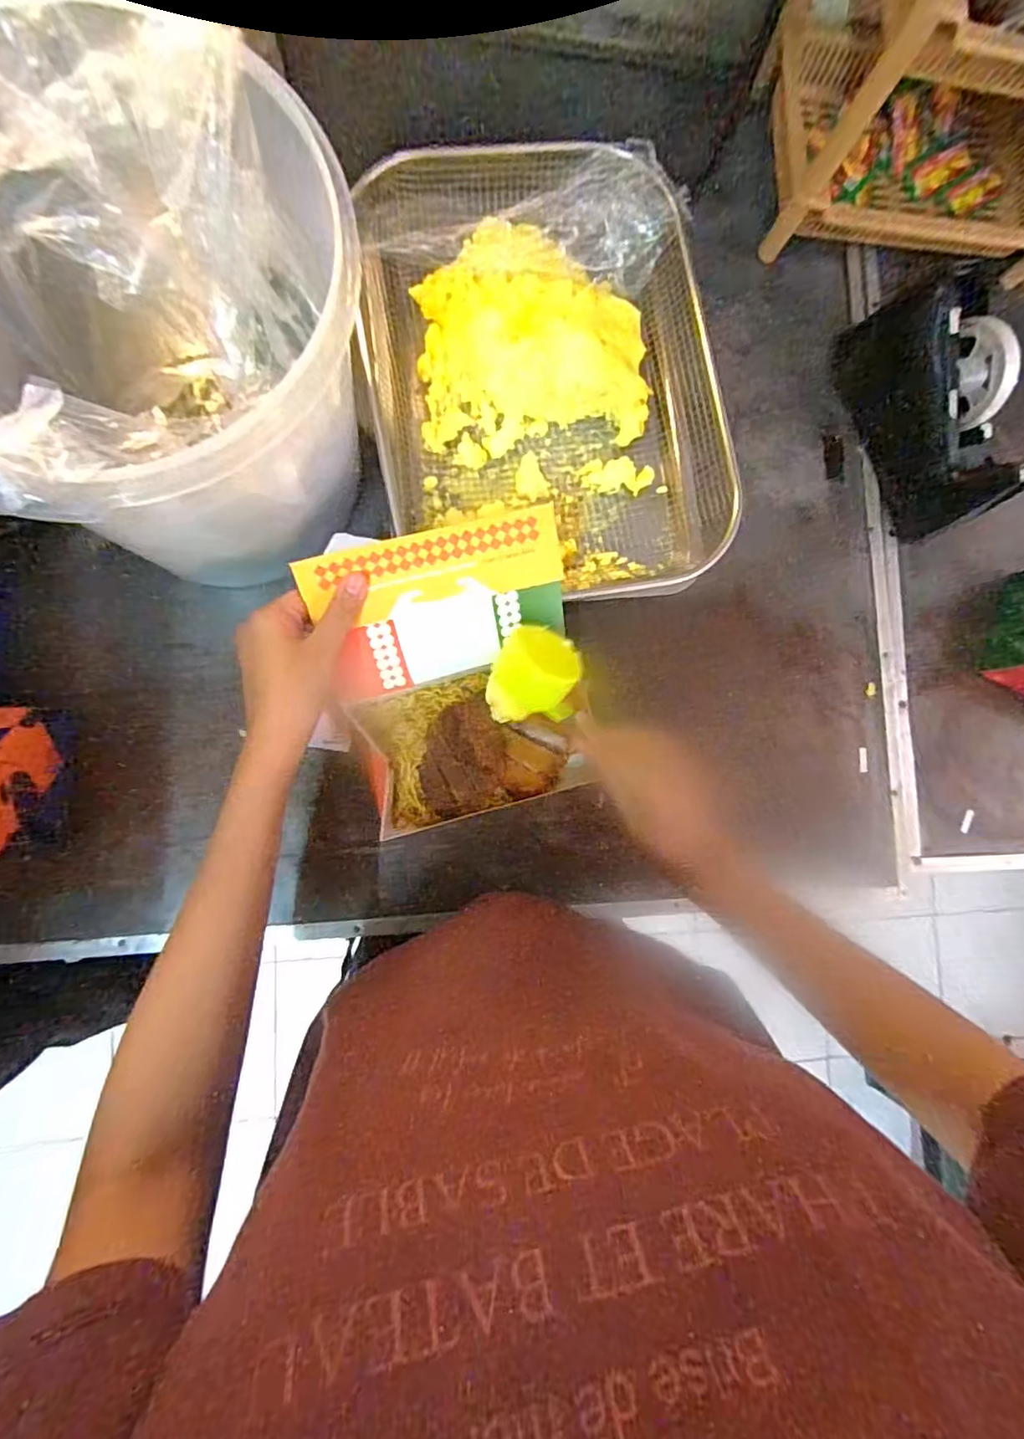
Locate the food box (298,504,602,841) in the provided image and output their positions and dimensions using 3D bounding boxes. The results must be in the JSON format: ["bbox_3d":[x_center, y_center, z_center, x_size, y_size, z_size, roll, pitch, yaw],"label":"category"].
[{"bbox_3d":[-0.042,-0.025,0.440,0.177,0.105,0.200,-11,88,-8],"label":"food box"}]

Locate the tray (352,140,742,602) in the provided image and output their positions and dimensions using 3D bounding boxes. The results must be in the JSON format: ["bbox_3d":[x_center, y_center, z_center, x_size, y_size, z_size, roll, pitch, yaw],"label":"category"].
[{"bbox_3d":[0.027,-0.274,0.489,0.273,0.058,0.365,-10,88,-8],"label":"tray"}]

